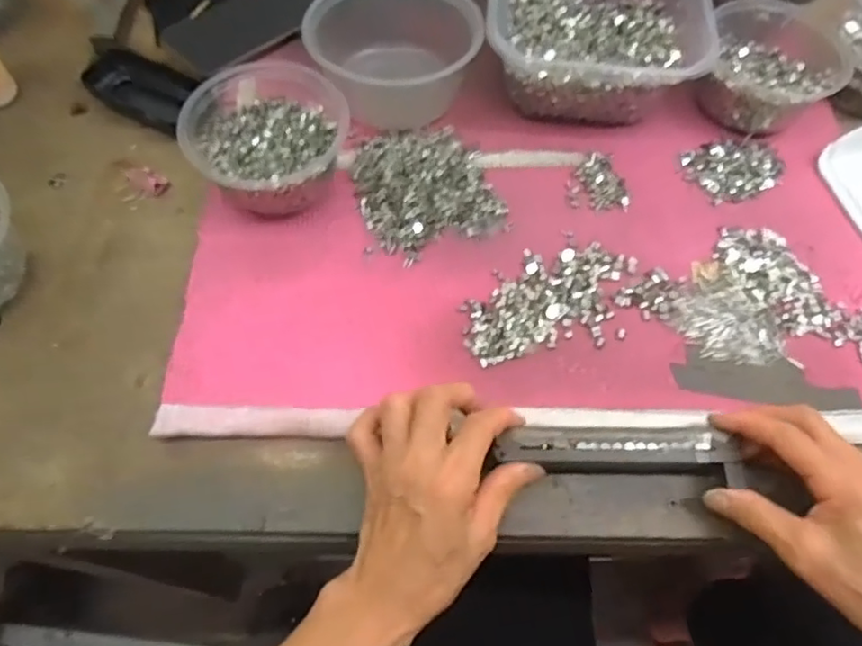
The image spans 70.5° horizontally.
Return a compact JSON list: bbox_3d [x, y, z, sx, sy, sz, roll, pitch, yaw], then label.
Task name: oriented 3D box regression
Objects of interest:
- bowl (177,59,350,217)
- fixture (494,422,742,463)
[{"bbox_3d":[-0.120,-0.141,0.459,0.118,0.059,0.116,1,61,-2],"label":"bowl"},{"bbox_3d":[0.113,0.073,0.373,0.144,0.012,0.025,0,65,-2],"label":"fixture"}]

